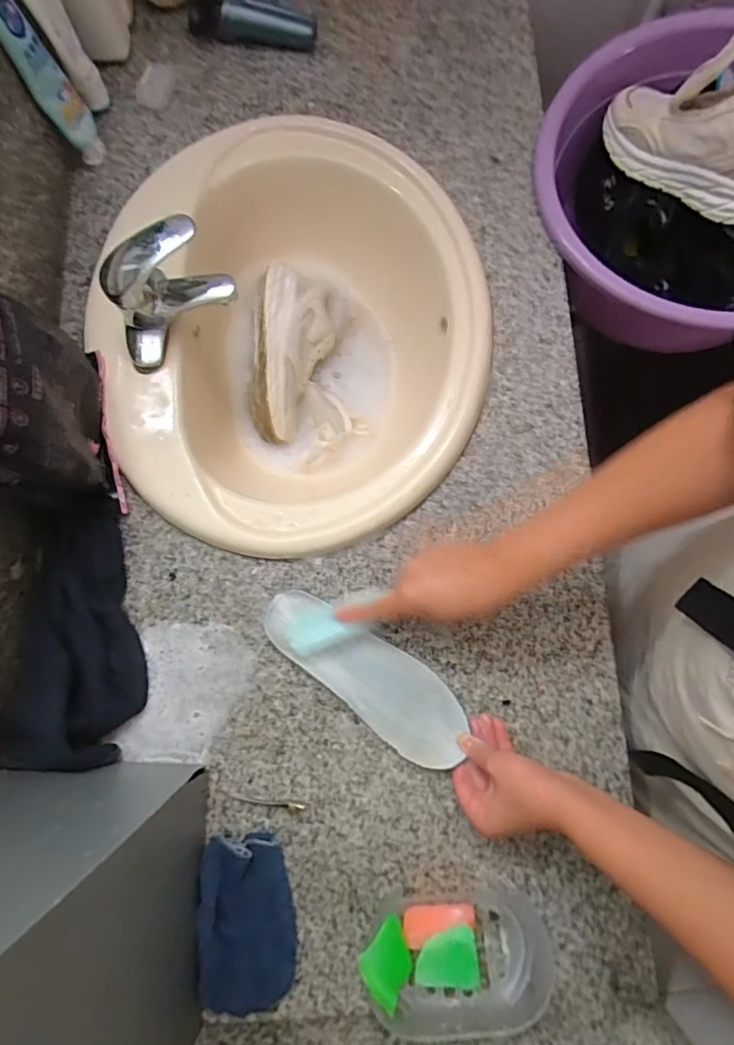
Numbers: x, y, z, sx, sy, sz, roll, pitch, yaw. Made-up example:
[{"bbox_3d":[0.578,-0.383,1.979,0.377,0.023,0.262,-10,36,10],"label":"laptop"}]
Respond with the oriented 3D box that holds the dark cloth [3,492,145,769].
[{"bbox_3d":[-0.277,0.104,0.515,0.112,0.049,0.255,2,79,1],"label":"dark cloth"}]

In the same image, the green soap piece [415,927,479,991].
[{"bbox_3d":[0.068,0.374,0.449,0.053,0.012,0.051,0,78,-2],"label":"green soap piece"}]

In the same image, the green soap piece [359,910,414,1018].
[{"bbox_3d":[0.020,0.369,0.441,0.049,0.011,0.047,-39,90,-36],"label":"green soap piece"}]

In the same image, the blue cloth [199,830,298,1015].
[{"bbox_3d":[-0.109,0.364,0.475,0.080,0.025,0.141,-8,79,-1],"label":"blue cloth"}]

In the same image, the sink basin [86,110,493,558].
[{"bbox_3d":[-0.082,-0.226,0.634,0.426,0.162,0.517,-11,79,-1],"label":"sink basin"}]

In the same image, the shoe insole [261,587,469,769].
[{"bbox_3d":[-0.003,0.148,0.518,0.225,0.014,0.077,36,81,4],"label":"shoe insole"}]

